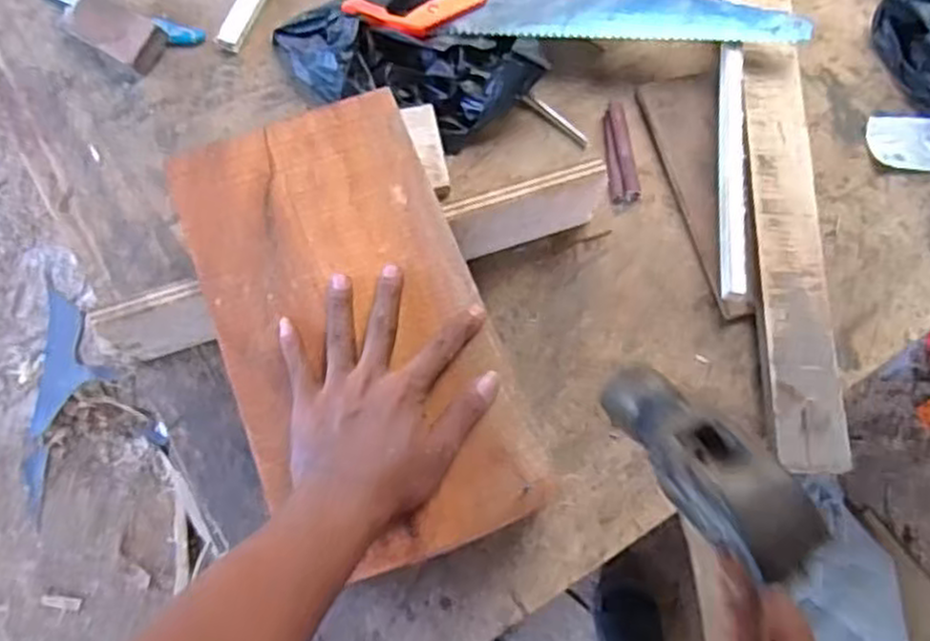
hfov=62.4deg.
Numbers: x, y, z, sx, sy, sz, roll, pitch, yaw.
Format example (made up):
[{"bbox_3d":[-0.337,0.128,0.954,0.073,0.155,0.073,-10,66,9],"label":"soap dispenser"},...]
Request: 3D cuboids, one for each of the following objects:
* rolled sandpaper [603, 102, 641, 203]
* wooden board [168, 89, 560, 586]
[{"bbox_3d":[0.153,-0.165,0.745,0.030,0.019,0.096,1,67,-5],"label":"rolled sandpaper"},{"bbox_3d":[-0.083,-0.002,0.570,0.190,0.020,0.352,-20,69,-9],"label":"wooden board"}]

